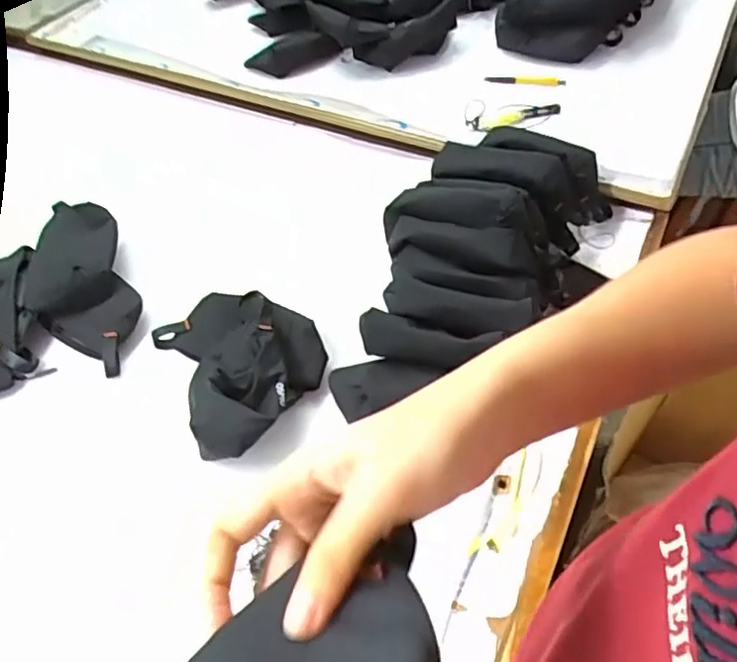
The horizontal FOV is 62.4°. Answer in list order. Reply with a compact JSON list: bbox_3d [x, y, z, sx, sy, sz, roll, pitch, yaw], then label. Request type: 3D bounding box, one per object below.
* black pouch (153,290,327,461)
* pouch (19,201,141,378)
[{"bbox_3d":[-0.133,0.040,0.676,0.169,0.074,0.216,-20,53,-14],"label":"black pouch"},{"bbox_3d":[-0.362,-0.065,0.758,0.124,0.090,0.262,-21,53,-14],"label":"pouch"}]

